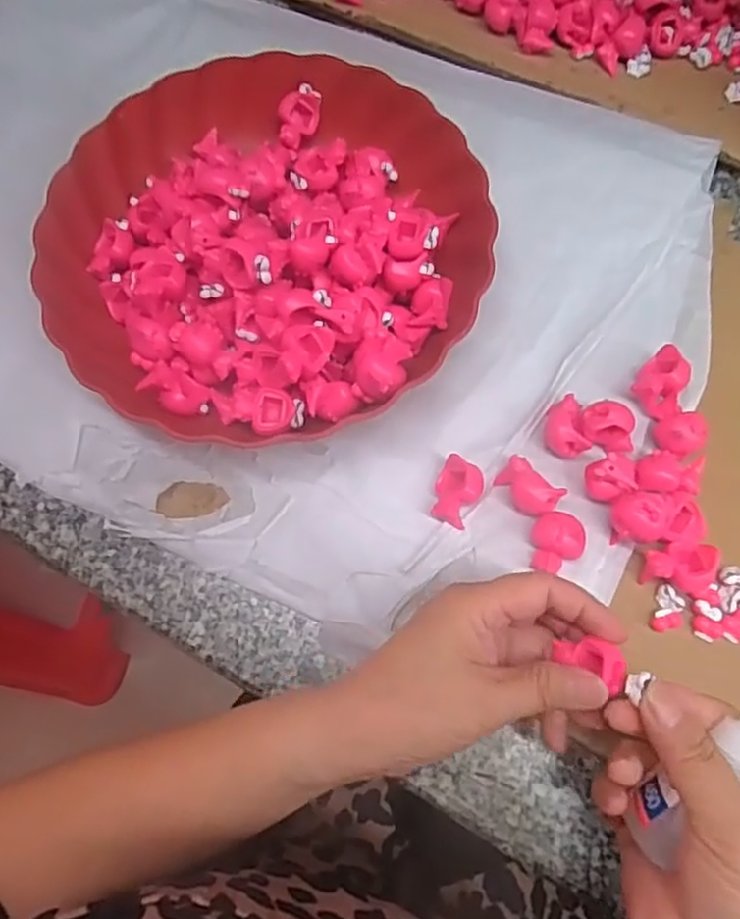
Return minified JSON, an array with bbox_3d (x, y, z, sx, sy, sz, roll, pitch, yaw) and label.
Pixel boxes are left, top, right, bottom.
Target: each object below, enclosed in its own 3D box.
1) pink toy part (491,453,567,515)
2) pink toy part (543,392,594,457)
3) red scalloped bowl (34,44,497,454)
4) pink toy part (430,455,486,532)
[{"bbox_3d":[0.081,0.015,0.340,0.022,0.020,0.032,-39,76,-9],"label":"pink toy part"},{"bbox_3d":[0.101,-0.018,0.348,0.022,0.019,0.034,-5,73,0],"label":"pink toy part"},{"bbox_3d":[-0.059,-0.125,0.369,0.234,0.054,0.233,0,73,1],"label":"red scalloped bowl"},{"bbox_3d":[0.045,0.016,0.341,0.022,0.017,0.032,20,75,7],"label":"pink toy part"}]

